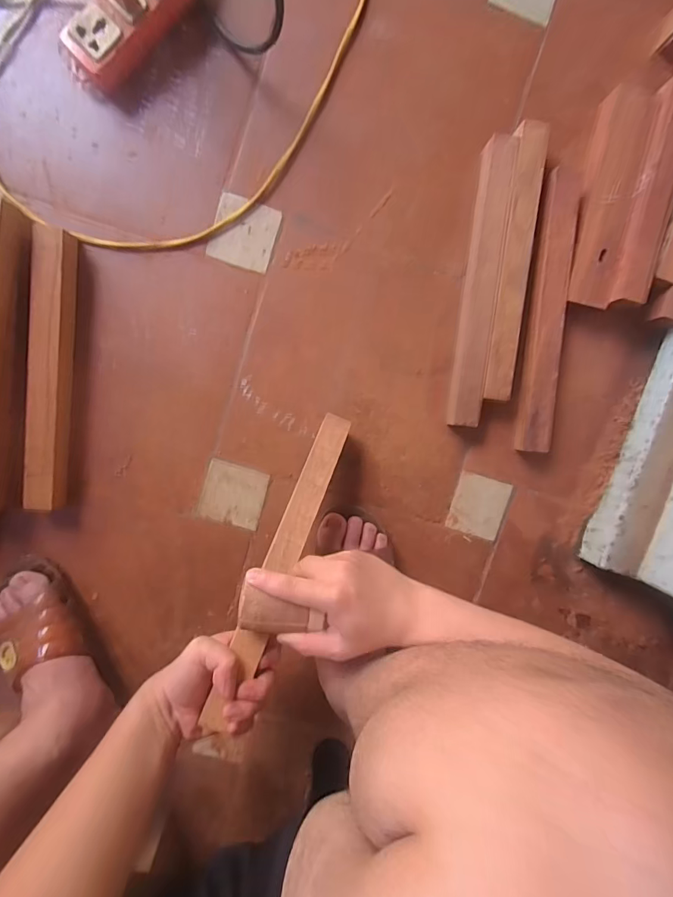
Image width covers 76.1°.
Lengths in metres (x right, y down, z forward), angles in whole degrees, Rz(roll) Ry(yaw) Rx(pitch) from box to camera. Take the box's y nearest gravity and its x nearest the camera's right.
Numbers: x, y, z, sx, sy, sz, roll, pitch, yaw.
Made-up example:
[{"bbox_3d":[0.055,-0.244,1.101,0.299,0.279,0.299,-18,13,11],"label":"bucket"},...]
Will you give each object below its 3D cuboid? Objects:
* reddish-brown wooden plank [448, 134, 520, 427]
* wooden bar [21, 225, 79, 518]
[{"bbox_3d":[0.172,-0.193,0.521,0.037,0.035,0.328,6,95,-4],"label":"reddish-brown wooden plank"},{"bbox_3d":[-0.327,-0.085,0.494,0.033,0.037,0.308,7,95,-4],"label":"wooden bar"}]

